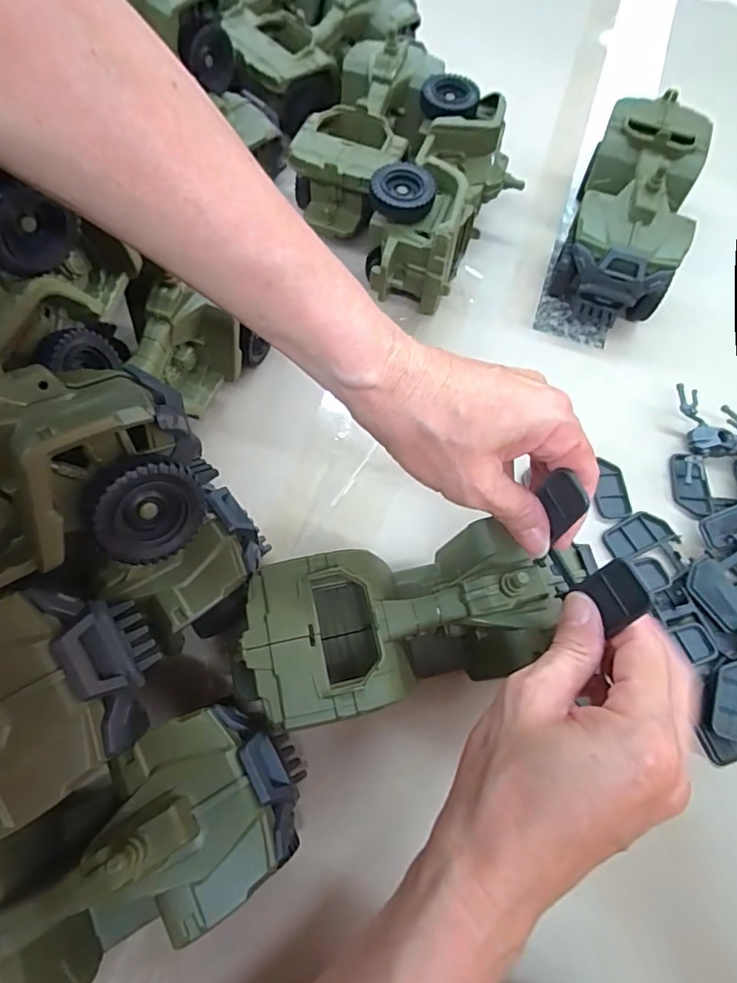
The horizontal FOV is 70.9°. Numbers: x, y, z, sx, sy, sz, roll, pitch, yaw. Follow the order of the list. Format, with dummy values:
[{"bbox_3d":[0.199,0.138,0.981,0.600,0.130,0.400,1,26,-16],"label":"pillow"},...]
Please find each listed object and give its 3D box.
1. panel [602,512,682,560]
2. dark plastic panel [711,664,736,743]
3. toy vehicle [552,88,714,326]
[{"bbox_3d":[0.179,0.028,0.342,0.046,0.004,0.025,-16,69,-9],"label":"panel"},{"bbox_3d":[0.208,0.117,0.292,0.025,0.009,0.044,18,68,5],"label":"dark plastic panel"},{"bbox_3d":[0.206,-0.226,0.408,0.082,0.073,0.182,19,68,6],"label":"toy vehicle"}]

